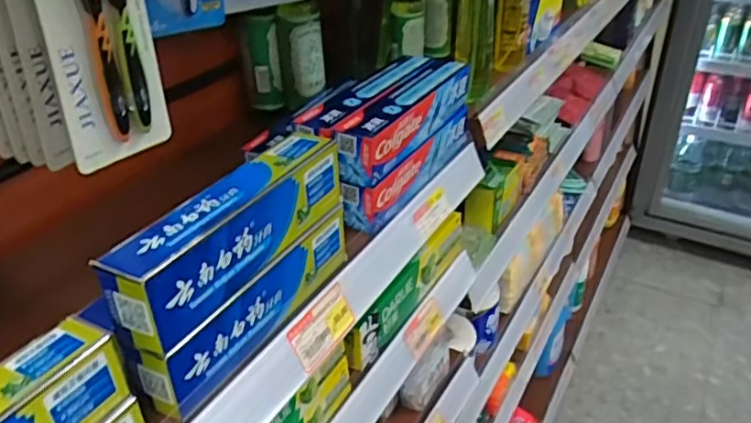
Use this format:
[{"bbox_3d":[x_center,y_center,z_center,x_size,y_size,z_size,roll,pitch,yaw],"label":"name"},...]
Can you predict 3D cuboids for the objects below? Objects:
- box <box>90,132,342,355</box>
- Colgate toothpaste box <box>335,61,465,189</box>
[{"bbox_3d":[-0.091,0.010,0.410,0.037,0.055,0.185,16,36,25],"label":"box"},{"bbox_3d":[0.030,-0.094,0.593,0.045,0.052,0.204,17,37,26],"label":"Colgate toothpaste box"}]

